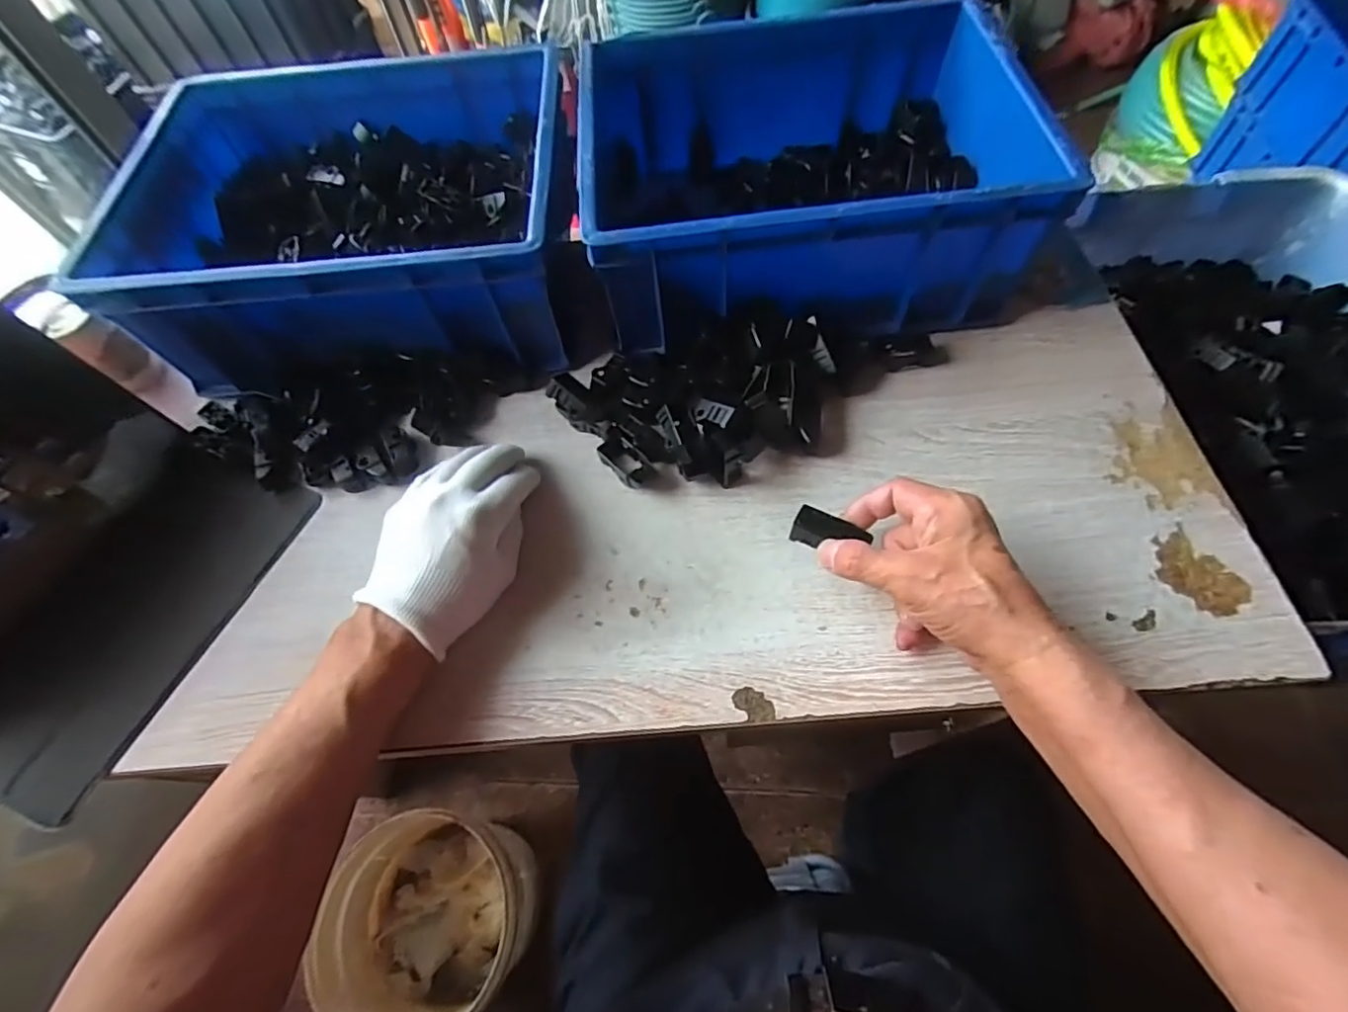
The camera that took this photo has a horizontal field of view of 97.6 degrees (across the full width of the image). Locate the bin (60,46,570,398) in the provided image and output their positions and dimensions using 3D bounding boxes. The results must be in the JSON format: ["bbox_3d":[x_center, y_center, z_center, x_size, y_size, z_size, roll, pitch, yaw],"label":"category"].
[{"bbox_3d":[-0.256,-0.238,0.511,0.338,0.128,0.267,-1,62,3],"label":"bin"}]

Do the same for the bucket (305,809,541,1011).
[{"bbox_3d":[-0.326,0.579,0.839,0.247,0.219,0.245,-2,62,3],"label":"bucket"}]

